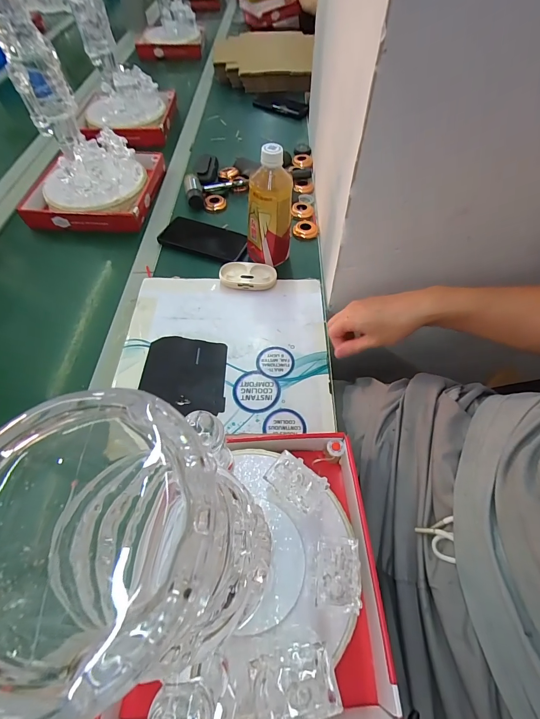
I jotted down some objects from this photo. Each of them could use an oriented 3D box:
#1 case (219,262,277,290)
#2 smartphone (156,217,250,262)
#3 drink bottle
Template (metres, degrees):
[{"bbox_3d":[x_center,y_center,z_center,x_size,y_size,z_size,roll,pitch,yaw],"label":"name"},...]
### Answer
[{"bbox_3d":[-0.037,-0.142,0.566,0.094,0.020,0.049,4,57,4],"label":"case"},{"bbox_3d":[-0.121,-0.230,0.622,0.158,0.010,0.083,17,58,12],"label":"smartphone"},{"bbox_3d":[-0.001,-0.237,0.530,0.072,0.182,0.064,4,57,3],"label":"drink bottle"}]

